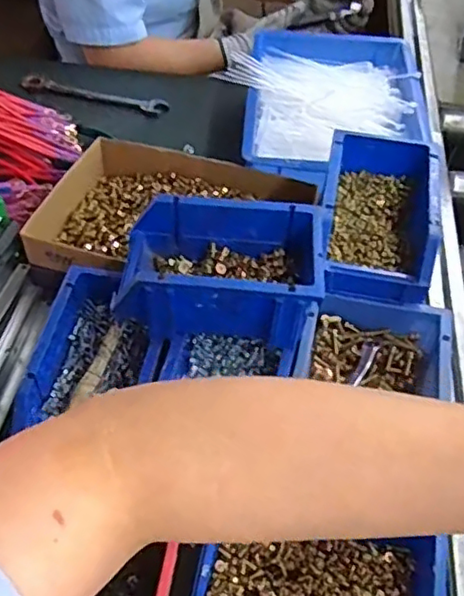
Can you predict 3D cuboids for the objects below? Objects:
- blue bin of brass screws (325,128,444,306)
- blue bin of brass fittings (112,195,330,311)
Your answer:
[{"bbox_3d":[0.133,-0.081,0.561,0.100,0.057,0.172,10,50,6],"label":"blue bin of brass screws"},{"bbox_3d":[-0.007,-0.030,0.502,0.157,0.059,0.102,4,50,1],"label":"blue bin of brass fittings"}]

